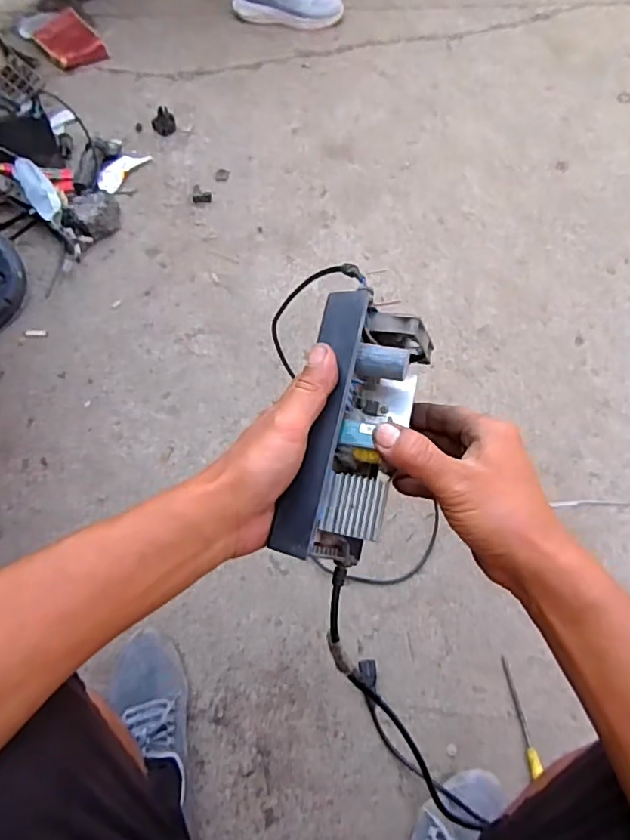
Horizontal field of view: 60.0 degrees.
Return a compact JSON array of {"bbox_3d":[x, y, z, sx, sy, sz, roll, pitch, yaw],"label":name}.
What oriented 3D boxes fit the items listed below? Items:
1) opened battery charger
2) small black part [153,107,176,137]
[{"bbox_3d":[0.029,0.009,0.393,0.075,0.081,0.182,14,84,5],"label":"opened battery charger"},{"bbox_3d":[-0.360,-0.708,1.292,0.056,0.048,0.055,-14,64,-8],"label":"small black part"}]

